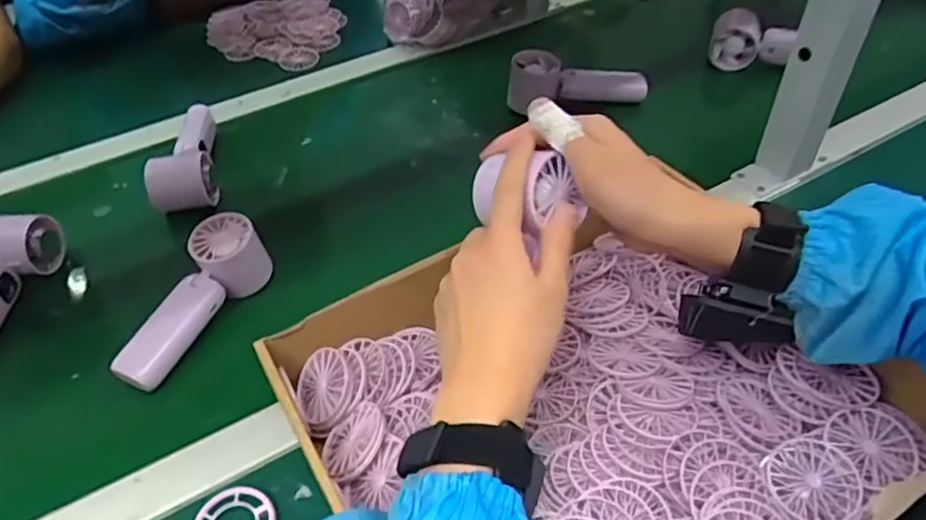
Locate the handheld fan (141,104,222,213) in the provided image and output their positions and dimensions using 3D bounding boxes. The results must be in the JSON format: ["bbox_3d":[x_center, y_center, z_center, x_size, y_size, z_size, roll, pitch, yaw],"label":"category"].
[{"bbox_3d":[-0.295,-0.109,0.683,0.065,0.062,0.144,-12,48,-12],"label":"handheld fan"}]

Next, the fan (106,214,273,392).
[{"bbox_3d":[-0.221,0.031,0.527,0.050,0.049,0.150,18,49,15],"label":"fan"}]

